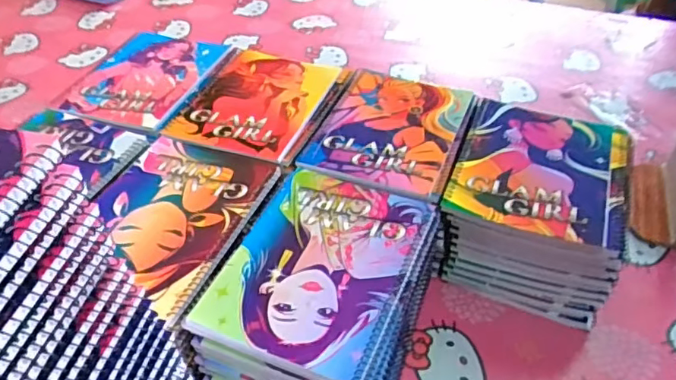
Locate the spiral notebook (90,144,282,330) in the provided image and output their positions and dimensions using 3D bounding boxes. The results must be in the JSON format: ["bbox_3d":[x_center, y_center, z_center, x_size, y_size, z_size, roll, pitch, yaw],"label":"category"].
[{"bbox_3d":[-0.163,0.021,0.528,0.157,0.008,0.192,16,45,17],"label":"spiral notebook"}]

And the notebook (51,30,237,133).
[{"bbox_3d":[-0.245,-0.148,0.709,0.159,0.006,0.204,13,44,14],"label":"notebook"}]

